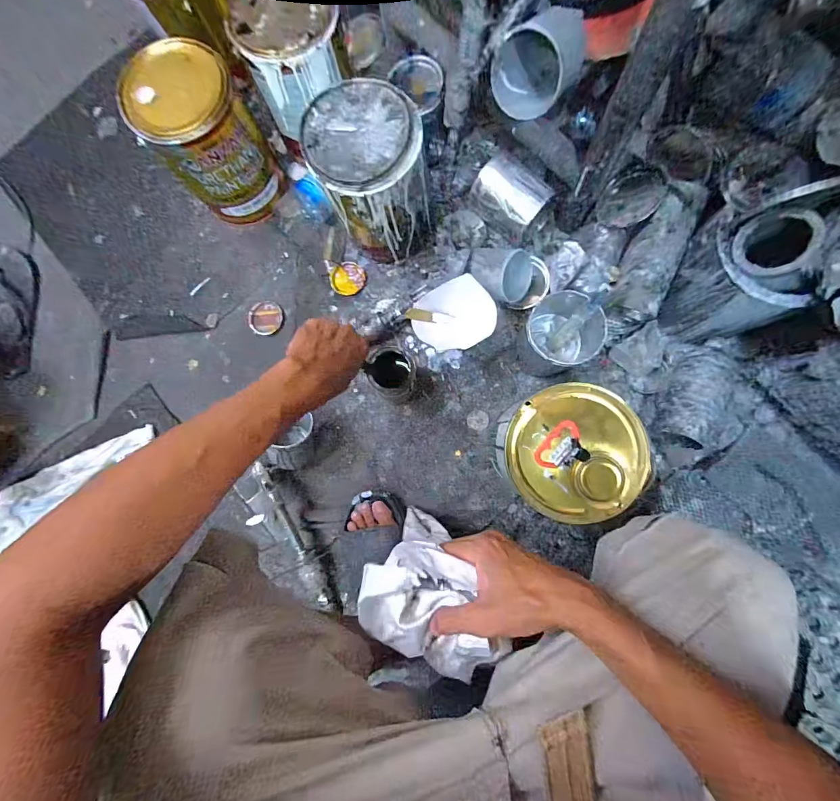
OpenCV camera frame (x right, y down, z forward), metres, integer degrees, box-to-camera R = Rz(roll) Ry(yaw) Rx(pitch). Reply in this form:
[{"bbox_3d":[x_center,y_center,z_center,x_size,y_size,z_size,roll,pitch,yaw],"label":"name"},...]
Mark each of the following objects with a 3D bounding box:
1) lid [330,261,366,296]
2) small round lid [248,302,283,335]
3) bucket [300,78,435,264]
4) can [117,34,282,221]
[{"bbox_3d":[-0.133,-0.227,0.719,0.063,0.007,0.064,0,83,3],"label":"lid"},{"bbox_3d":[-0.287,-0.153,0.725,0.063,0.010,0.060,0,83,3],"label":"small round lid"},{"bbox_3d":[-0.072,-0.342,0.619,0.155,0.213,0.163,-12,83,2],"label":"bucket"},{"bbox_3d":[-0.335,-0.417,0.641,0.146,0.220,0.140,-1,84,5],"label":"can"}]

